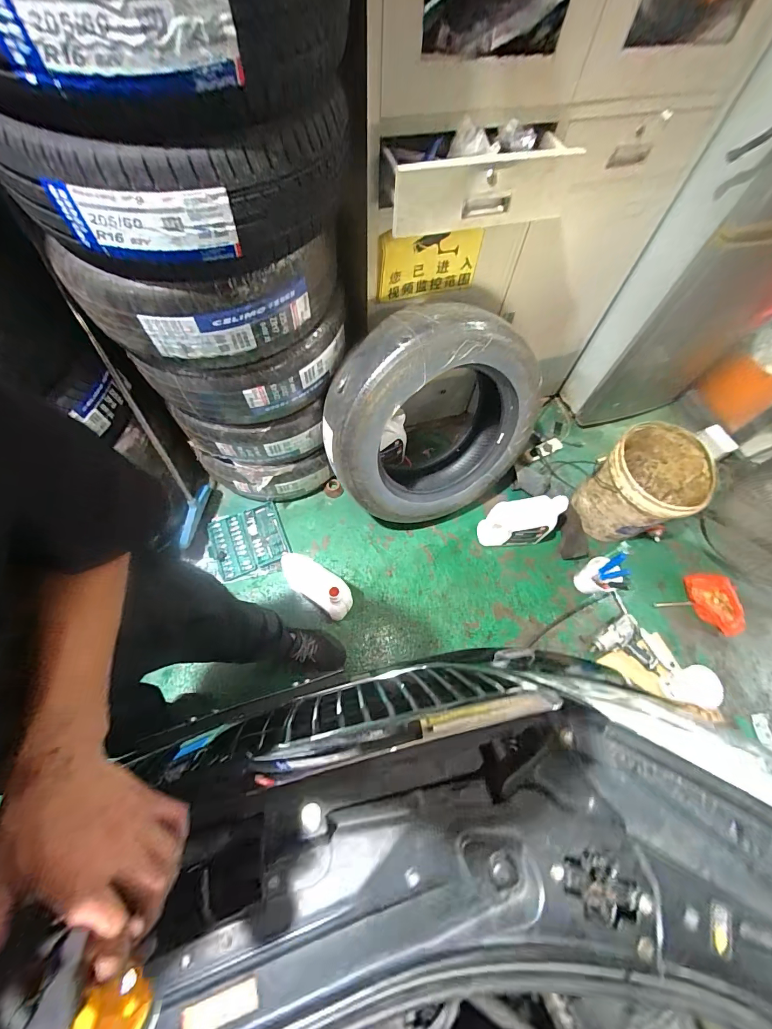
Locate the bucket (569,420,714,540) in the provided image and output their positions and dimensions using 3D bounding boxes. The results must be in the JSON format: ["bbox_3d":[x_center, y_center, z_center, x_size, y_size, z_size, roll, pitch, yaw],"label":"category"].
[{"bbox_3d":[0.870,-0.092,1.348,0.292,0.333,0.297,1,67,-1],"label":"bucket"}]

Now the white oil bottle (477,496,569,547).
[{"bbox_3d":[0.467,0.035,1.393,0.229,0.282,0.109,4,67,0],"label":"white oil bottle"}]

